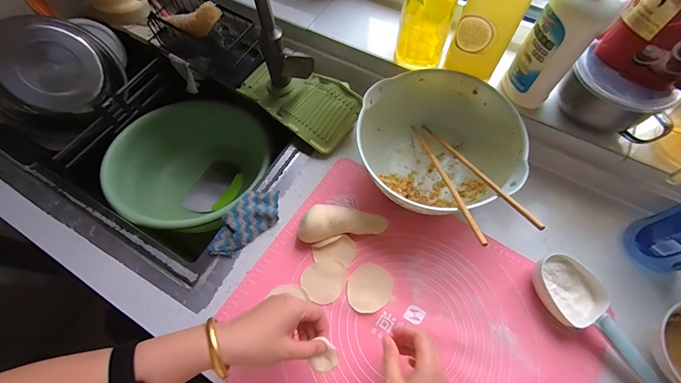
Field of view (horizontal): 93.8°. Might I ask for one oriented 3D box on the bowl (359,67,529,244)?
[{"bbox_3d":[0.156,-0.066,0.533,0.239,0.112,0.252,1,65,3],"label":"bowl"}]

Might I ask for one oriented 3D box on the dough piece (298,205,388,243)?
[{"bbox_3d":[0.003,0.049,0.518,0.140,0.049,0.046,-10,65,-2],"label":"dough piece"}]

